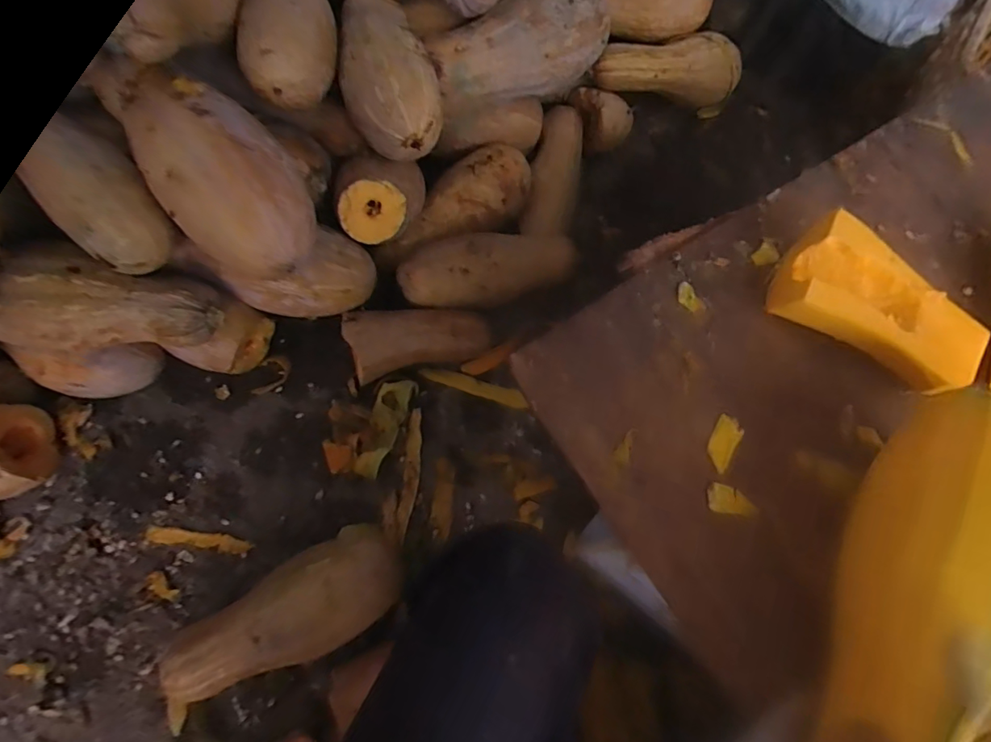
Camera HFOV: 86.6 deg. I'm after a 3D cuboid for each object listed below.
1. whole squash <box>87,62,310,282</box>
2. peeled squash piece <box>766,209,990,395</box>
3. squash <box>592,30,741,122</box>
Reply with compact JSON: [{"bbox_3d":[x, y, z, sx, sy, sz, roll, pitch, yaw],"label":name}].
[{"bbox_3d":[-0.329,-0.247,0.618,0.143,0.120,0.296,-34,98,5],"label":"whole squash"},{"bbox_3d":[0.325,-0.047,0.456,0.164,0.055,0.108,39,73,13],"label":"peeled squash piece"},{"bbox_3d":[0.318,-0.549,0.969,0.314,0.125,0.097,-9,68,-23],"label":"squash"}]

